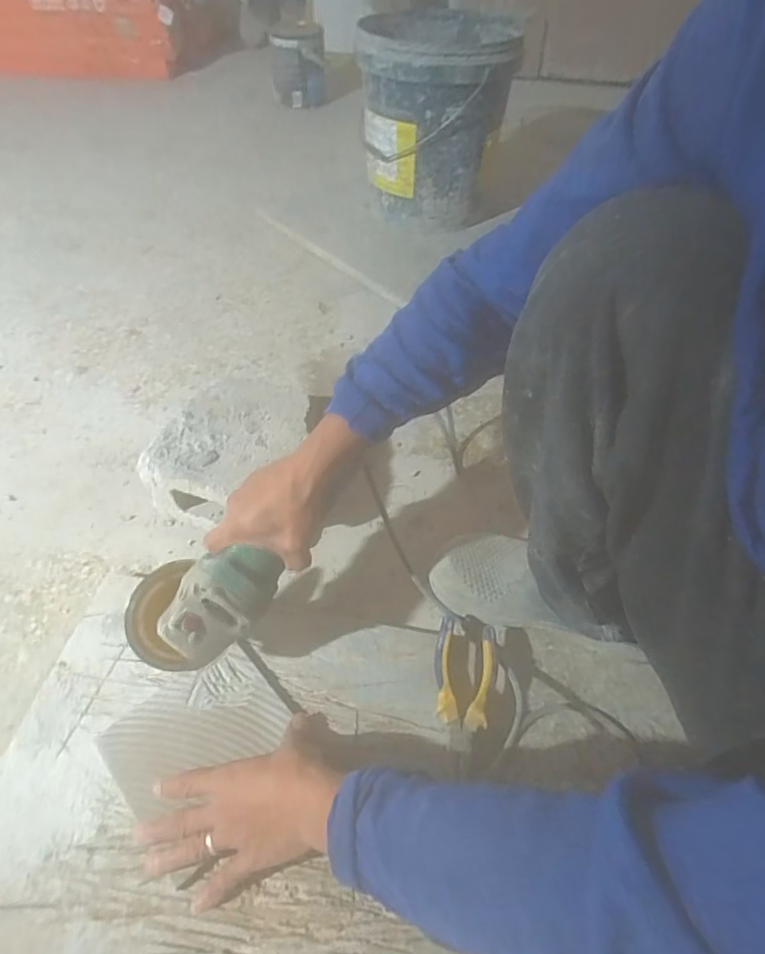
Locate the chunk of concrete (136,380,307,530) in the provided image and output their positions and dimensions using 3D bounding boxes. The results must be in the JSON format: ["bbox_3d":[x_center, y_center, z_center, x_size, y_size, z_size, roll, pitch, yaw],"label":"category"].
[{"bbox_3d":[-0.187,-0.029,0.694,0.170,0.101,0.198,18,49,10],"label":"chunk of concrete"}]

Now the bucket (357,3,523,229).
[{"bbox_3d":[0.127,-0.748,1.114,0.284,0.333,0.331,10,54,12],"label":"bucket"}]

